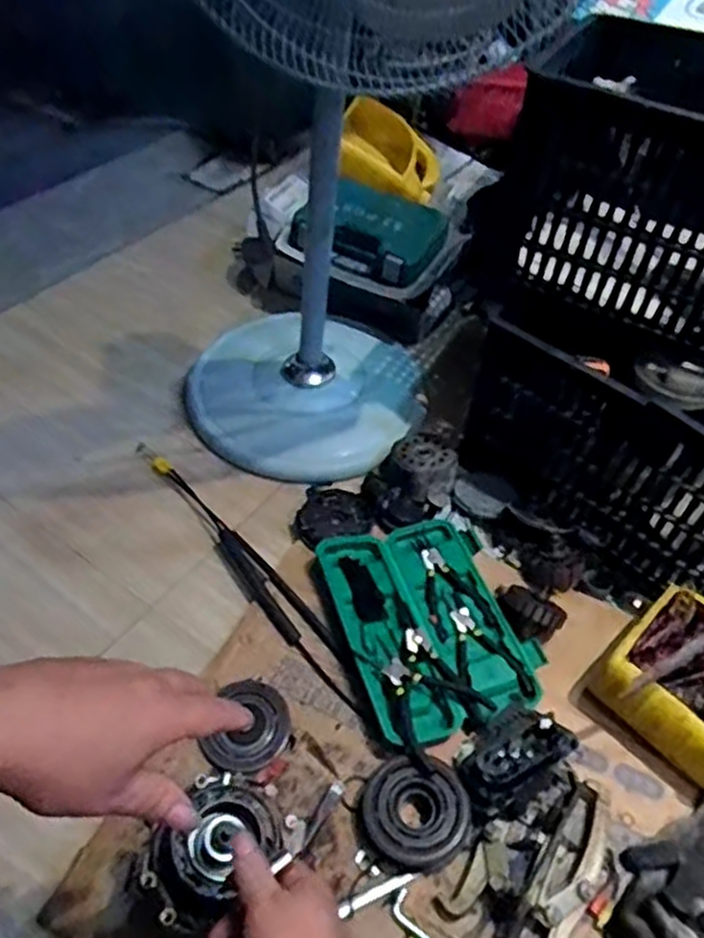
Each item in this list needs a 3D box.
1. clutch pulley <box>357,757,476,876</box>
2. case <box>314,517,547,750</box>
[{"bbox_3d":[0.066,0.366,0.783,0.109,0.050,0.108,2,50,-2],"label":"clutch pulley"},{"bbox_3d":[0.098,0.187,0.941,0.223,0.042,0.298,-13,52,-14],"label":"case"}]

